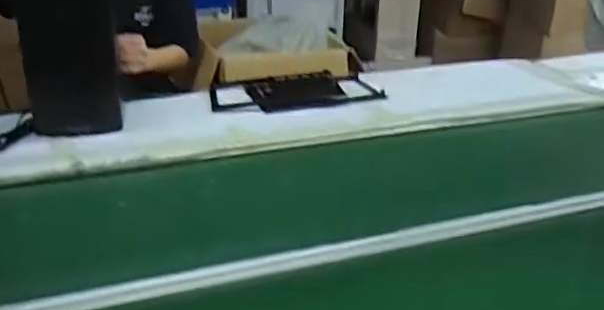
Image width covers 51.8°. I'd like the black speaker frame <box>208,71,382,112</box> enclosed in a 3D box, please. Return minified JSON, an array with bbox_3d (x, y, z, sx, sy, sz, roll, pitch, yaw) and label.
[{"bbox_3d":[-0.022,-0.180,1.669,0.462,0.048,0.204,-7,26,-17],"label":"black speaker frame"}]

